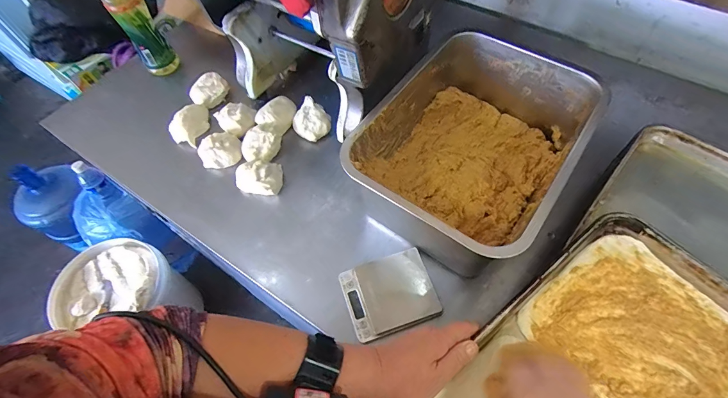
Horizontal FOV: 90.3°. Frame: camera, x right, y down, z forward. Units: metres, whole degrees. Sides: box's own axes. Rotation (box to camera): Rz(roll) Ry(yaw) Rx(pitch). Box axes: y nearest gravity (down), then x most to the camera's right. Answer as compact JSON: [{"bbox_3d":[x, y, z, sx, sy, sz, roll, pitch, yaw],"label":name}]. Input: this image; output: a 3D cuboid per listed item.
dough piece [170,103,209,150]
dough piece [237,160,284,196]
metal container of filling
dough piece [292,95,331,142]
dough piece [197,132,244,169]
[{"bbox_3d":[-0.330,-0.148,0.693,0.053,0.040,0.089,14,61,10],"label":"dough piece"},{"bbox_3d":[-0.182,-0.040,0.624,0.079,0.046,0.062,-4,59,-1],"label":"dough piece"},{"bbox_3d":[0.163,-0.072,0.559,0.256,0.151,0.342,32,65,19],"label":"metal container of filling"},{"bbox_3d":[-0.100,-0.149,0.682,0.064,0.040,0.067,-1,59,1],"label":"dough piece"},{"bbox_3d":[-0.264,-0.092,0.660,0.075,0.035,0.071,-1,59,1],"label":"dough piece"}]

